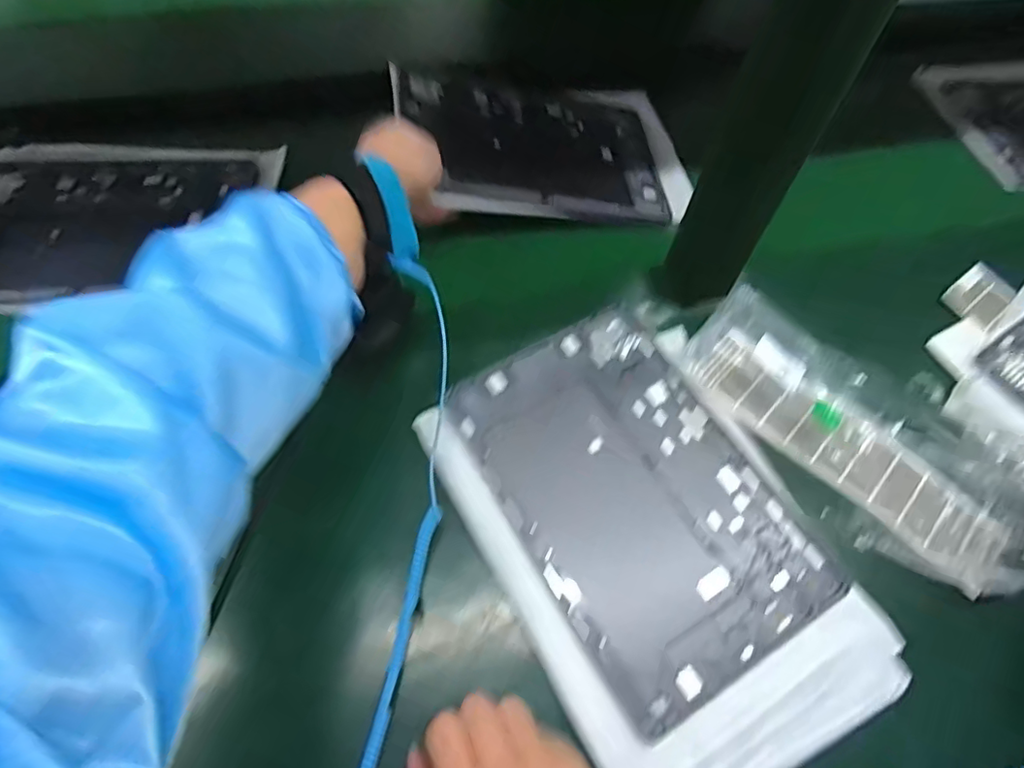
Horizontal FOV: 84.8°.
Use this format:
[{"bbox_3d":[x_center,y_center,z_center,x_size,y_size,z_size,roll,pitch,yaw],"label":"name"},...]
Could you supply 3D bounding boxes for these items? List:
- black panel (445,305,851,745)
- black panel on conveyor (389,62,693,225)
[{"bbox_3d":[0.082,0.072,0.388,0.170,0.012,0.255,-27,66,-17],"label":"black panel"},{"bbox_3d":[0.035,-0.232,0.540,0.275,0.011,0.186,0,61,-17],"label":"black panel on conveyor"}]

